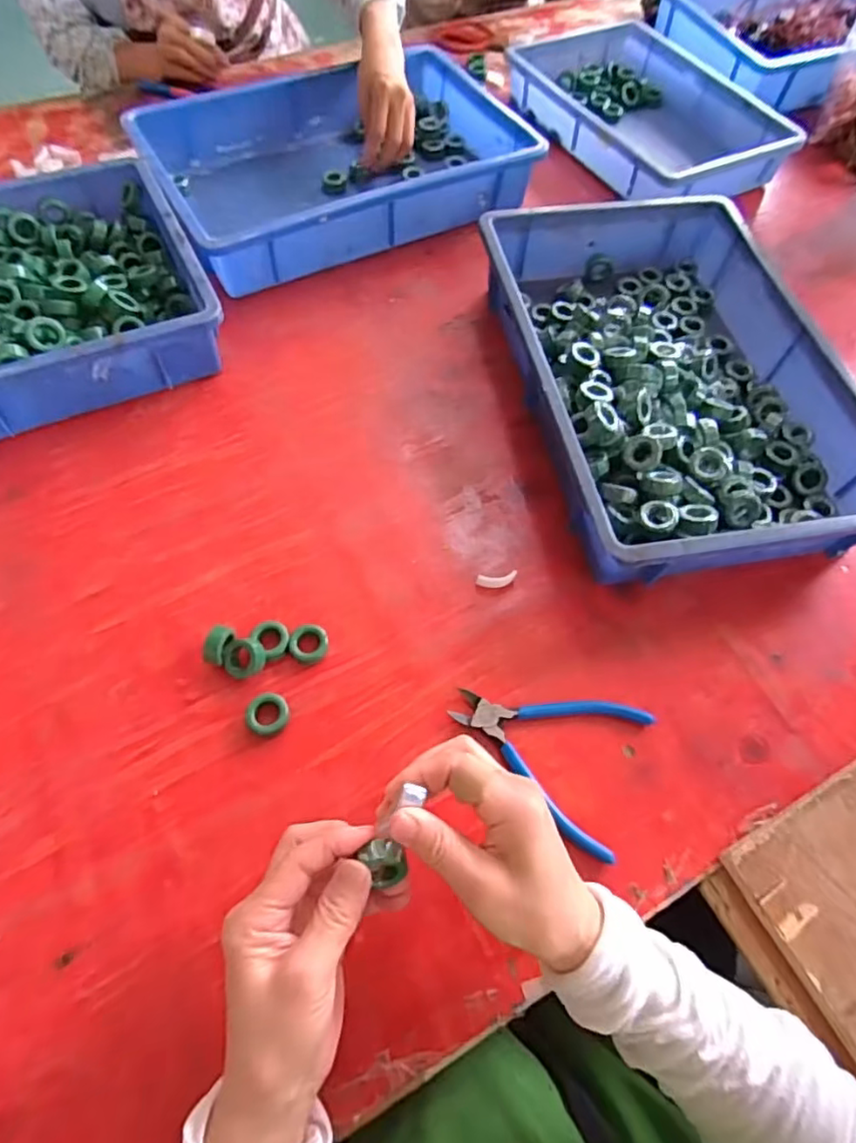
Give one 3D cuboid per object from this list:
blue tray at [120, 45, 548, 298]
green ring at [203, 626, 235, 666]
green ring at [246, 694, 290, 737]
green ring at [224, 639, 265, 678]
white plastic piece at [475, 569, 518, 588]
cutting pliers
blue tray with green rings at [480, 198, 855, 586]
[{"bbox_3d":[-0.115,-0.514,0.759,0.438,0.076,0.293,-26,66,-16],"label":"blue tray"},{"bbox_3d":[-0.162,0.060,0.468,0.016,0.031,0.029,15,62,5],"label":"green ring"},{"bbox_3d":[-0.120,0.107,0.451,0.030,0.013,0.029,1,62,-2],"label":"green ring"},{"bbox_3d":[-0.142,0.067,0.466,0.031,0.010,0.030,1,95,8],"label":"green ring"},{"bbox_3d":[0.060,0.007,0.522,0.035,0.009,0.012,-2,62,-4],"label":"white plastic piece"},{"bbox_3d":[0.089,0.127,0.455,0.142,0.010,0.114,26,63,11],"label":"cutting pliers"},{"bbox_3d":[0.235,-0.198,0.600,0.286,0.081,0.437,-9,62,-8],"label":"blue tray with green rings"}]

